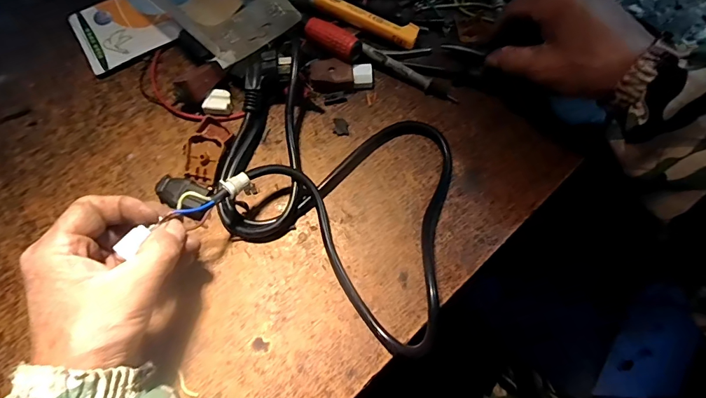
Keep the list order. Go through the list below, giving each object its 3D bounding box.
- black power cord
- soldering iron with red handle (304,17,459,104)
[{"bbox_3d":[-0.010,-0.019,0.328,0.230,0.054,0.188,28,71,12],"label":"black power cord"},{"bbox_3d":[0.027,-0.128,0.379,0.153,0.018,0.025,24,69,-7],"label":"soldering iron with red handle"}]

